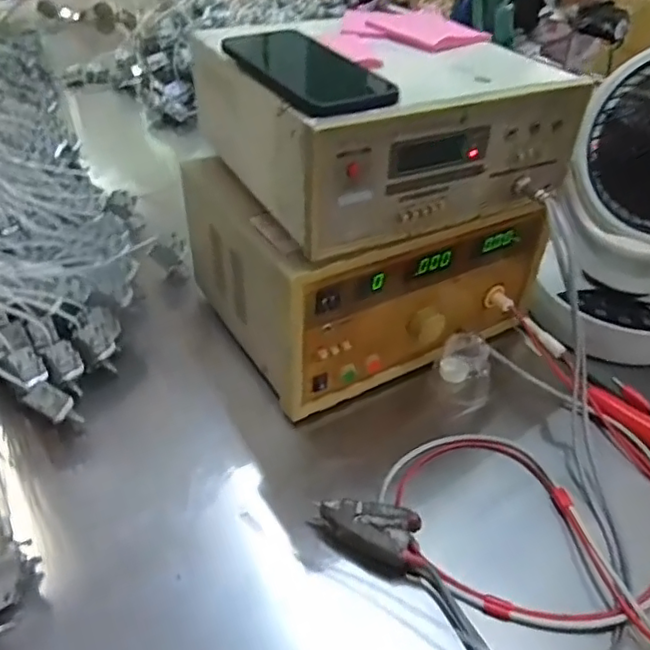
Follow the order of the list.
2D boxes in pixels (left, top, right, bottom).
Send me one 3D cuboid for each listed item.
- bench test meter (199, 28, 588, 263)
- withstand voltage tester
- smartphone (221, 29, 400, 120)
[{"bbox_3d":[0.050,-0.201,0.559,0.278,0.107,0.248,-17,45,-21],"label":"bench test meter"},{"bbox_3d":[0.046,-0.083,0.652,0.326,0.171,0.241,-18,46,-22],"label":"withstand voltage tester"},{"bbox_3d":[-0.017,-0.205,0.474,0.078,0.013,0.159,-22,47,-25],"label":"smartphone"}]

